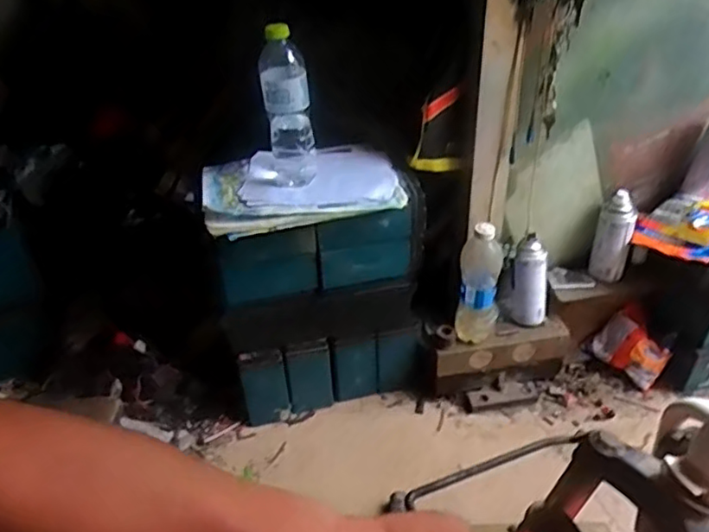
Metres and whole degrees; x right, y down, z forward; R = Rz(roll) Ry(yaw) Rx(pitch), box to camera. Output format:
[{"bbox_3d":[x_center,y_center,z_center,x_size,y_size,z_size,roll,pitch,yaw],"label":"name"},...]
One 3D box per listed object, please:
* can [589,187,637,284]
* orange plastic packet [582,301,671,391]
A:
[{"bbox_3d":[0.460,-0.048,1.107,0.060,0.157,0.052,16,41,24],"label":"can"},{"bbox_3d":[0.515,0.145,1.141,0.125,0.118,0.045,42,12,36],"label":"orange plastic packet"}]

